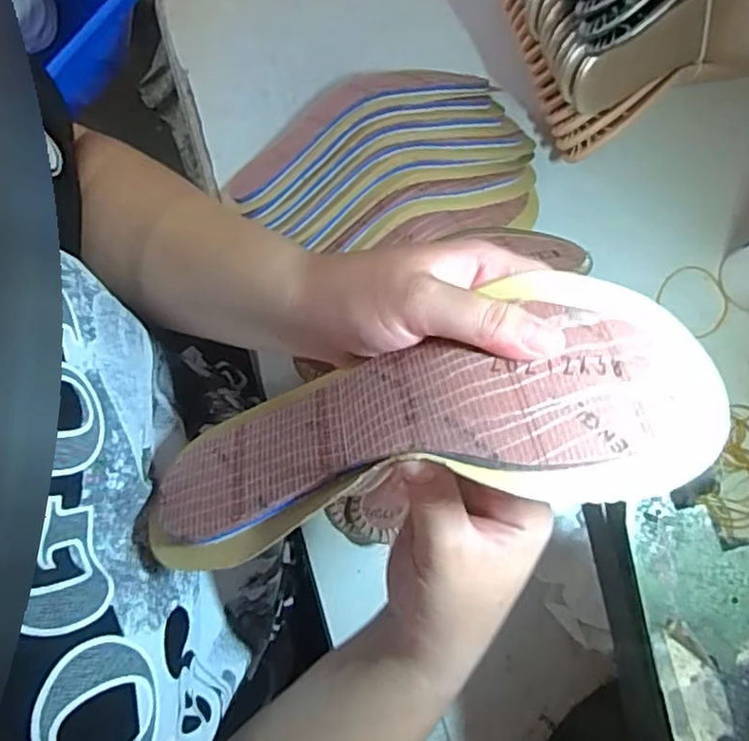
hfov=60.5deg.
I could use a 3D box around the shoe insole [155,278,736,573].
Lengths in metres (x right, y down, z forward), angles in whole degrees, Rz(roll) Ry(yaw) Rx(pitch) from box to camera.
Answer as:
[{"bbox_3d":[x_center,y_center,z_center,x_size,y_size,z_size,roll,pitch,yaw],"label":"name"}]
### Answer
[{"bbox_3d":[0.016,0.022,0.271,0.244,0.044,0.093,-15,78,9],"label":"shoe insole"}]

